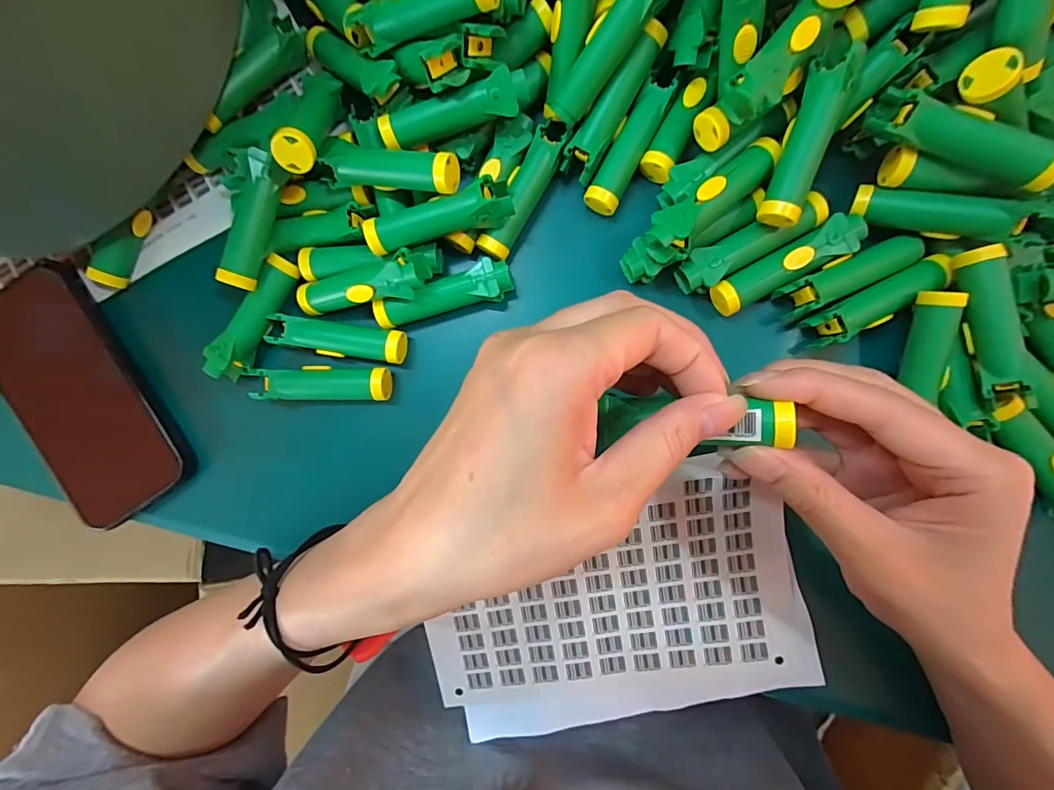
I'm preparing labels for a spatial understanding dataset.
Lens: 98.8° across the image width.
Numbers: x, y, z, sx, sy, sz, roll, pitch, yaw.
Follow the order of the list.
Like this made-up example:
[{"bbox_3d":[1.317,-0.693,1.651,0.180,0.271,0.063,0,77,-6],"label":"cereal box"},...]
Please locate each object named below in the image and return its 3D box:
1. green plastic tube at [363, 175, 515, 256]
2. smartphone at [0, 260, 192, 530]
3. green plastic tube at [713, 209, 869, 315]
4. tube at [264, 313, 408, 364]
[{"bbox_3d":[-0.047,-0.096,0.249,0.079,0.022,0.021,-13,89,5],"label":"green plastic tube"},{"bbox_3d":[-0.282,0.000,0.283,0.077,0.012,0.162,-33,88,-1],"label":"smartphone"},{"bbox_3d":[0.140,-0.069,0.246,0.083,0.015,0.020,-30,87,4],"label":"green plastic tube"},{"bbox_3d":[-0.110,-0.033,0.270,0.081,0.024,0.019,8,90,5],"label":"tube"}]

